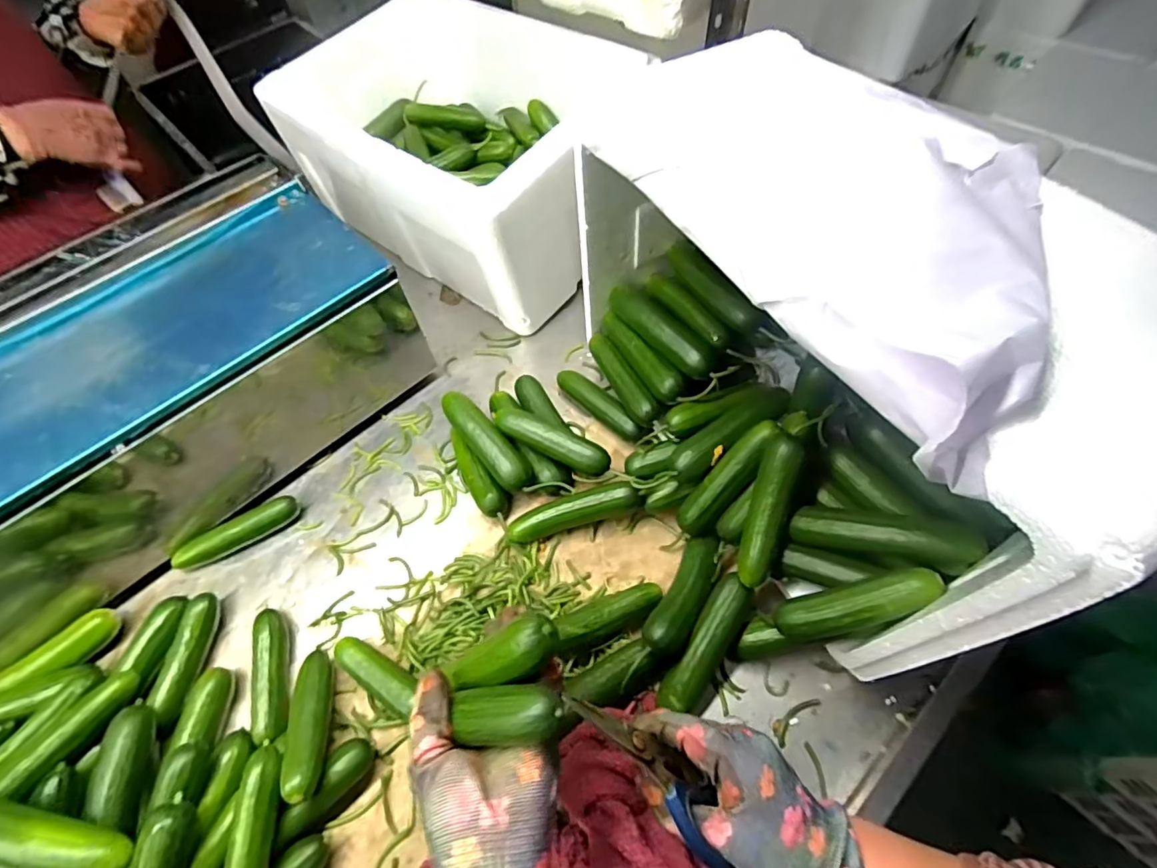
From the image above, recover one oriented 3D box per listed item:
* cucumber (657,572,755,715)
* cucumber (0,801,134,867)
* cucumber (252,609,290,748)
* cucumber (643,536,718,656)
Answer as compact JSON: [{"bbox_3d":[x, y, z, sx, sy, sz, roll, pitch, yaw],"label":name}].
[{"bbox_3d":[0.110,0.178,0.449,0.037,0.039,0.120,29,79,20],"label":"cucumber"},{"bbox_3d":[-0.369,0.273,0.360,0.129,0.037,0.027,8,59,9],"label":"cucumber"},{"bbox_3d":[-0.269,0.208,0.463,0.024,0.020,0.108,-17,59,-6],"label":"cucumber"},{"bbox_3d":[0.091,0.138,0.458,0.033,0.027,0.117,24,45,18],"label":"cucumber"}]

